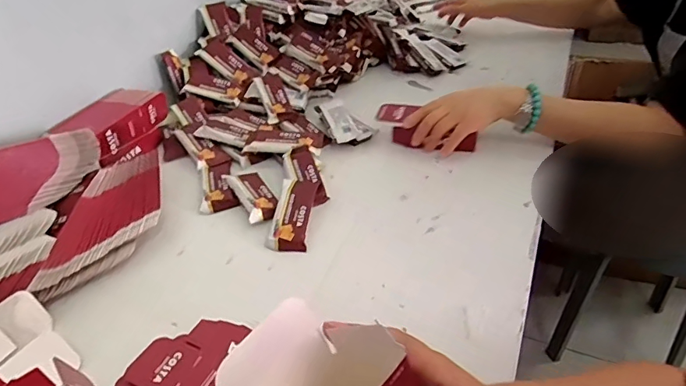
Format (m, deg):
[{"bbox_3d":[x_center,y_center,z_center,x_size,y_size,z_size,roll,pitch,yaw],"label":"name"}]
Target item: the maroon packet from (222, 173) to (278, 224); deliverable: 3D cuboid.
[{"bbox_3d":[-0.133,-0.001,0.672,0.048,0.019,0.128,-22,43,-20],"label":"maroon packet"}]

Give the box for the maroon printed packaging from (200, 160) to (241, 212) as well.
[{"bbox_3d":[-0.197,-0.018,0.709,0.054,0.008,0.130,-15,41,-12],"label":"maroon printed packaging"}]

